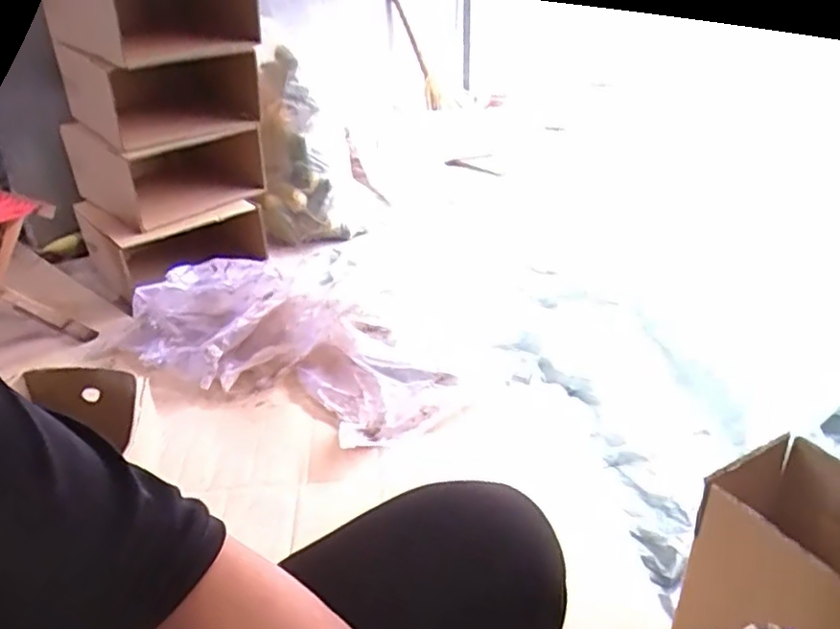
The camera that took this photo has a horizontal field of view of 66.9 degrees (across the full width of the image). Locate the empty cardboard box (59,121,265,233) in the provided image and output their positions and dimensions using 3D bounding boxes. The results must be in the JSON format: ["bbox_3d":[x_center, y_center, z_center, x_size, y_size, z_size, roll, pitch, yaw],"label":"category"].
[{"bbox_3d":[-0.659,-0.388,1.650,0.349,0.199,0.339,20,36,33],"label":"empty cardboard box"}]

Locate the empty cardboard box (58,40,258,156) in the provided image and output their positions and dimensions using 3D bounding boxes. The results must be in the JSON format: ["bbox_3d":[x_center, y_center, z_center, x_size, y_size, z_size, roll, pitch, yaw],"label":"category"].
[{"bbox_3d":[-0.637,-0.559,1.590,0.381,0.192,0.353,-27,36,-36],"label":"empty cardboard box"}]

